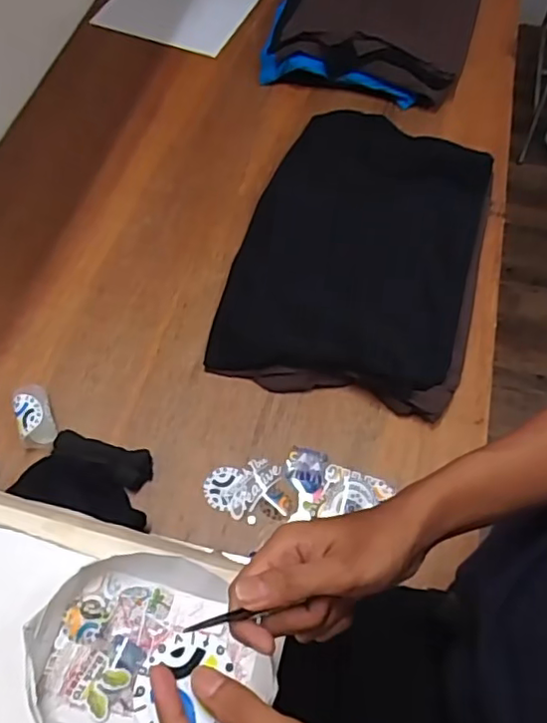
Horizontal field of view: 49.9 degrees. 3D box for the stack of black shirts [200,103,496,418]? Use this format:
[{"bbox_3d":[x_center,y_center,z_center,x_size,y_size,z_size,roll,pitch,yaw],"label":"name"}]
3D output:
[{"bbox_3d":[0.137,-0.180,0.902,0.363,0.057,0.520,14,61,8],"label":"stack of black shirts"}]

